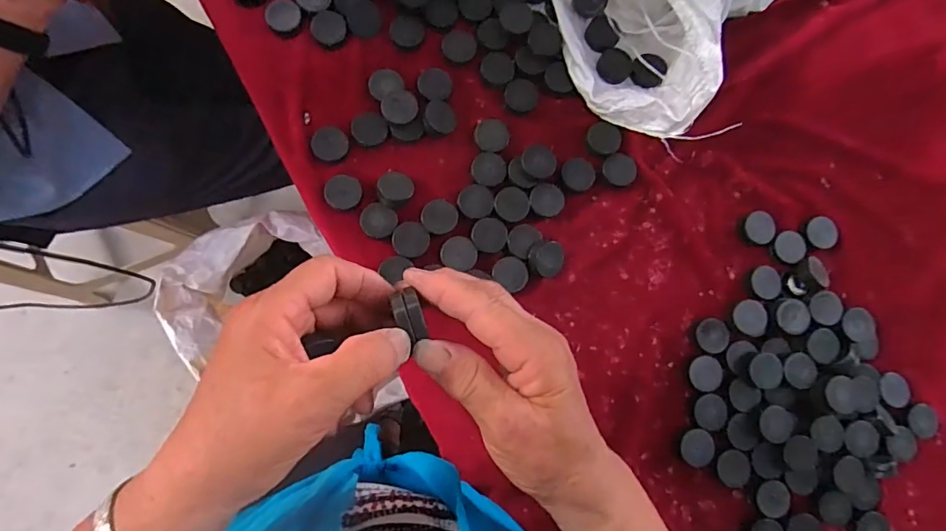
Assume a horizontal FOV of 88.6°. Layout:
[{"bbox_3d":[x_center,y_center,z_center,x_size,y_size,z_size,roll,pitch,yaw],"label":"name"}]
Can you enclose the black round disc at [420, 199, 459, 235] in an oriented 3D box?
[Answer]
[{"bbox_3d":[-0.030,-0.045,0.448,0.033,0.004,0.032,1,83,-5],"label":"black round disc"}]

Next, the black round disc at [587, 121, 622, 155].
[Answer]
[{"bbox_3d":[0.129,-0.124,0.475,0.031,0.006,0.033,1,83,-5],"label":"black round disc"}]

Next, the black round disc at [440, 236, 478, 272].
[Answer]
[{"bbox_3d":[-0.013,-0.012,0.446,0.033,0.004,0.029,11,83,-4],"label":"black round disc"}]

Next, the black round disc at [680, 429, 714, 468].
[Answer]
[{"bbox_3d":[0.208,0.169,0.448,0.029,0.007,0.033,7,83,-4],"label":"black round disc"}]

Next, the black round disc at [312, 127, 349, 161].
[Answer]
[{"bbox_3d":[-0.131,-0.112,0.446,0.031,0.006,0.032,1,83,-5],"label":"black round disc"}]

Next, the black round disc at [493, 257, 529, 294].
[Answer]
[{"bbox_3d":[0.035,0.007,0.451,0.033,0.004,0.030,1,83,-5],"label":"black round disc"}]

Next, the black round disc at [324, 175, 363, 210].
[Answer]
[{"bbox_3d":[-0.118,-0.067,0.443,0.031,0.005,0.031,1,83,-5],"label":"black round disc"}]

